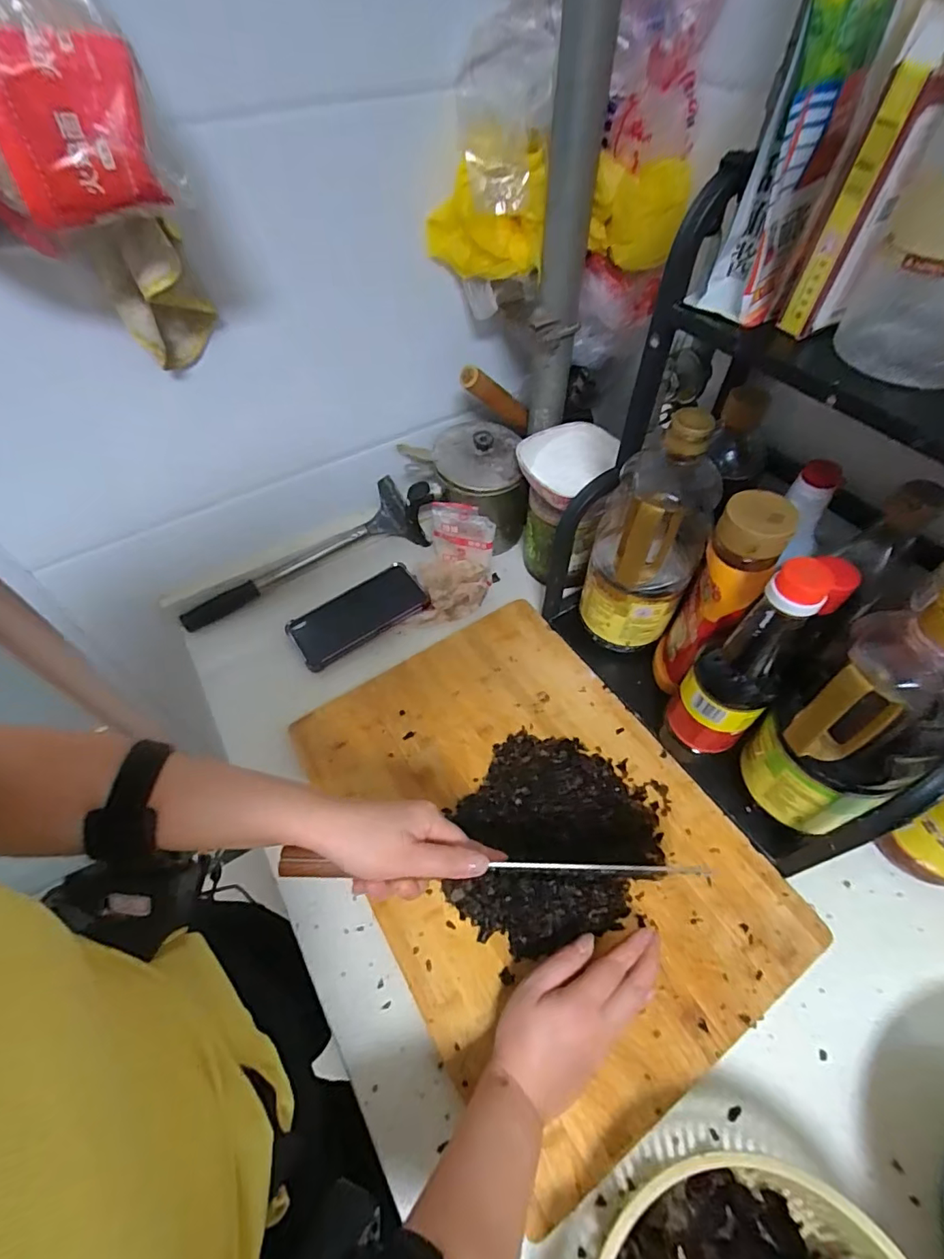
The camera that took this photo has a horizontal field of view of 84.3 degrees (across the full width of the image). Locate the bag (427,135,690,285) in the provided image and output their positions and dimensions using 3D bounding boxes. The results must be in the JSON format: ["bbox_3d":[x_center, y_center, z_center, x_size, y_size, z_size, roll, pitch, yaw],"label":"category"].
[{"bbox_3d":[0.071,-0.376,0.478,0.237,0.102,0.045,8,54,7],"label":"bag"}]

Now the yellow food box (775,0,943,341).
[{"bbox_3d":[0.209,-0.230,0.274,0.031,0.138,0.020,26,58,18],"label":"yellow food box"}]

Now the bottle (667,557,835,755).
[{"bbox_3d":[0.213,0.039,0.424,0.060,0.248,0.055,39,63,25],"label":"bottle"}]

